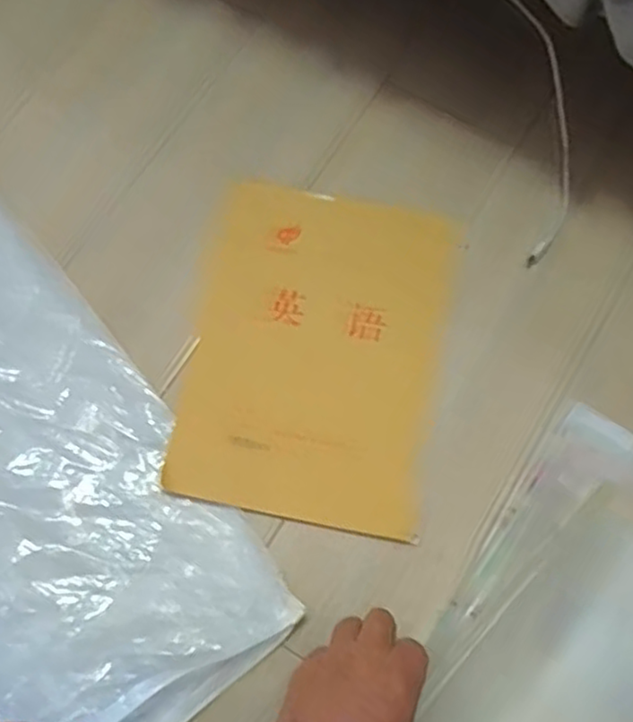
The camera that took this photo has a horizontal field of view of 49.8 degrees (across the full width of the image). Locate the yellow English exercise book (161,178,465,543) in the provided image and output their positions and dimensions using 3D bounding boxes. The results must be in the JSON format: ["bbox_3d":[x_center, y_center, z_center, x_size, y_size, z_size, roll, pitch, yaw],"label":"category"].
[{"bbox_3d":[0.003,-0.011,0.533,0.190,0.006,0.264,11,74,4],"label":"yellow English exercise book"}]

